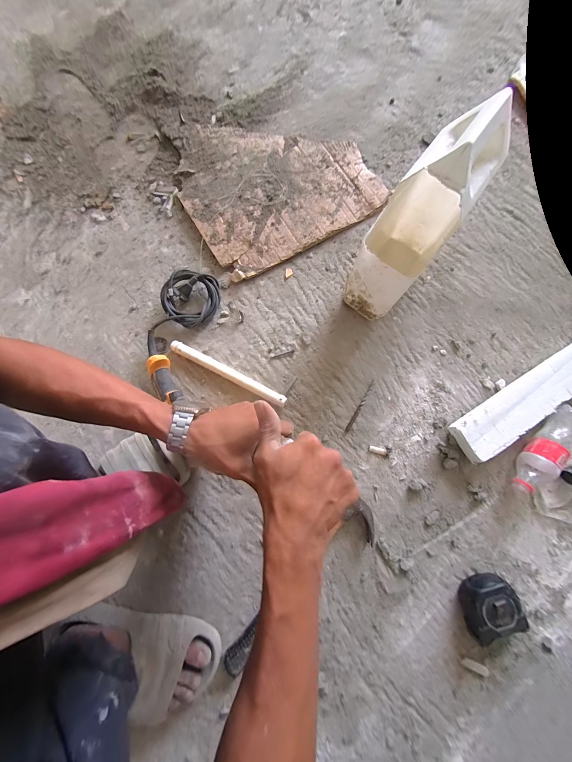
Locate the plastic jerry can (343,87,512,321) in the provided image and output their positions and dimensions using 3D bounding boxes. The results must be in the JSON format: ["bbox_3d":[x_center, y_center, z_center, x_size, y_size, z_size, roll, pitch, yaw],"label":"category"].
[{"bbox_3d":[0.203,-0.251,0.431,0.114,0.268,0.227,30,79,5],"label":"plastic jerry can"}]

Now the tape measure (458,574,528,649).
[{"bbox_3d":[0.329,0.365,0.428,0.084,0.042,0.082,-21,80,-5],"label":"tape measure"}]

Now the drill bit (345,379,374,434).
[{"bbox_3d":[0.144,0.048,0.509,0.009,0.007,0.114,31,80,5],"label":"drill bit"}]

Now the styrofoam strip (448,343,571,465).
[{"bbox_3d":[0.468,0.027,0.499,0.367,0.045,0.074,-30,81,-7],"label":"styrofoam strip"}]

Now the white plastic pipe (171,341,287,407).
[{"bbox_3d":[-0.109,-0.014,0.500,0.237,0.024,0.022,27,79,4],"label":"white plastic pipe"}]

